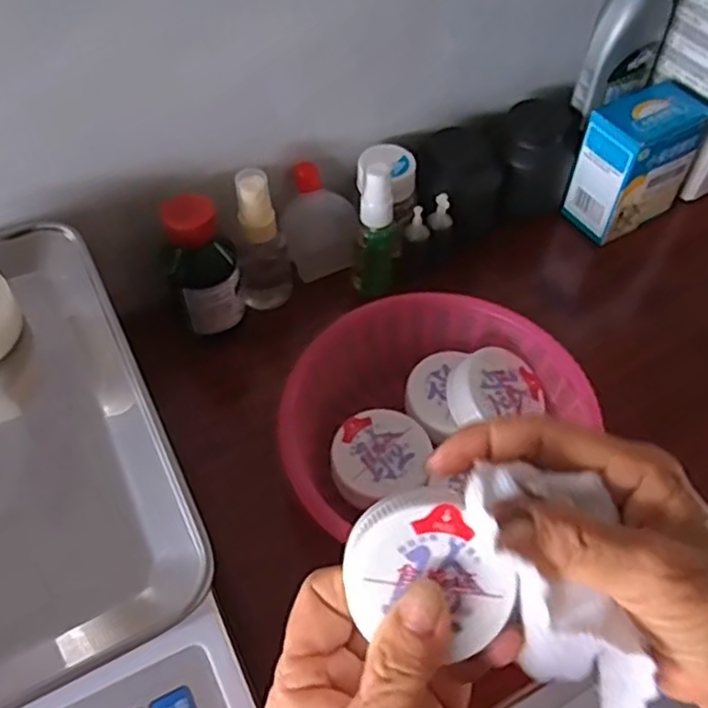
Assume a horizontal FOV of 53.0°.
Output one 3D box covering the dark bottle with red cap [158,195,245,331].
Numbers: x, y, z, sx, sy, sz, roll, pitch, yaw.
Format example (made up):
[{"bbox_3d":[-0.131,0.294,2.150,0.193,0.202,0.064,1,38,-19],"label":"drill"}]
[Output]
[{"bbox_3d":[-0.091,-0.055,0.435,0.039,0.091,0.033,-14,56,-11],"label":"dark bottle with red cap"}]

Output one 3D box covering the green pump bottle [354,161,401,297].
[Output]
[{"bbox_3d":[0.016,-0.081,0.466,0.027,0.099,0.030,7,55,4],"label":"green pump bottle"}]

